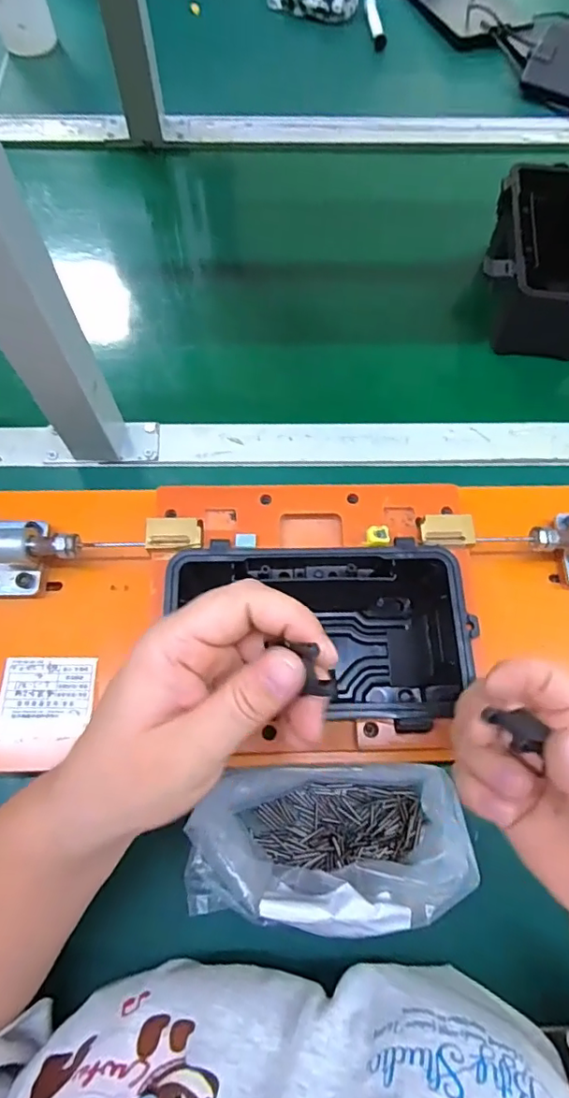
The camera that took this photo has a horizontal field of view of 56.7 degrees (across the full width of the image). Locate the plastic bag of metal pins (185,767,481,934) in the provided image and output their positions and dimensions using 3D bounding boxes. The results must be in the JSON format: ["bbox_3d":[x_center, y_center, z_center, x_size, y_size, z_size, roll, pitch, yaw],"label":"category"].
[{"bbox_3d":[0.027,0.189,0.337,0.177,0.050,0.090,-2,69,-1],"label":"plastic bag of metal pins"}]

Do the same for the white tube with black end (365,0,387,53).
[{"bbox_3d":[0.123,-0.720,0.723,0.017,0.020,0.084,-8,69,-4],"label":"white tube with black end"}]

